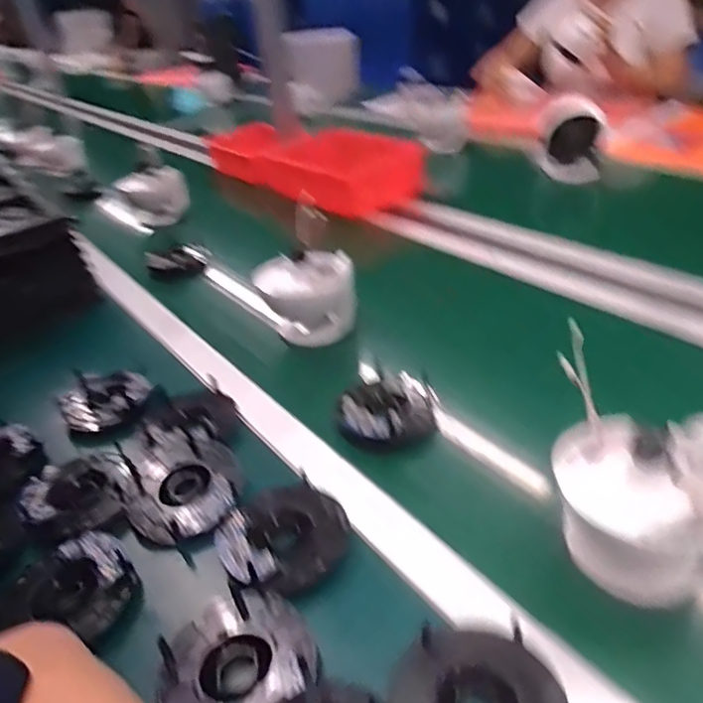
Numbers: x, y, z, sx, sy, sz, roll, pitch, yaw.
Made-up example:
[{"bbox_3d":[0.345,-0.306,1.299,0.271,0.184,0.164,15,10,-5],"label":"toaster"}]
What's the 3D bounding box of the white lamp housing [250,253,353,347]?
[{"bbox_3d":[-0.057,-0.064,0.741,0.119,0.119,0.063,-5,36,-3],"label":"white lamp housing"}]

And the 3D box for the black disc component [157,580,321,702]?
[{"bbox_3d":[-0.078,0.205,0.383,0.104,0.025,0.099,-2,36,1],"label":"black disc component"}]

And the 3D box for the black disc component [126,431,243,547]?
[{"bbox_3d":[-0.149,0.118,0.526,0.100,0.023,0.108,1,36,5],"label":"black disc component"}]

